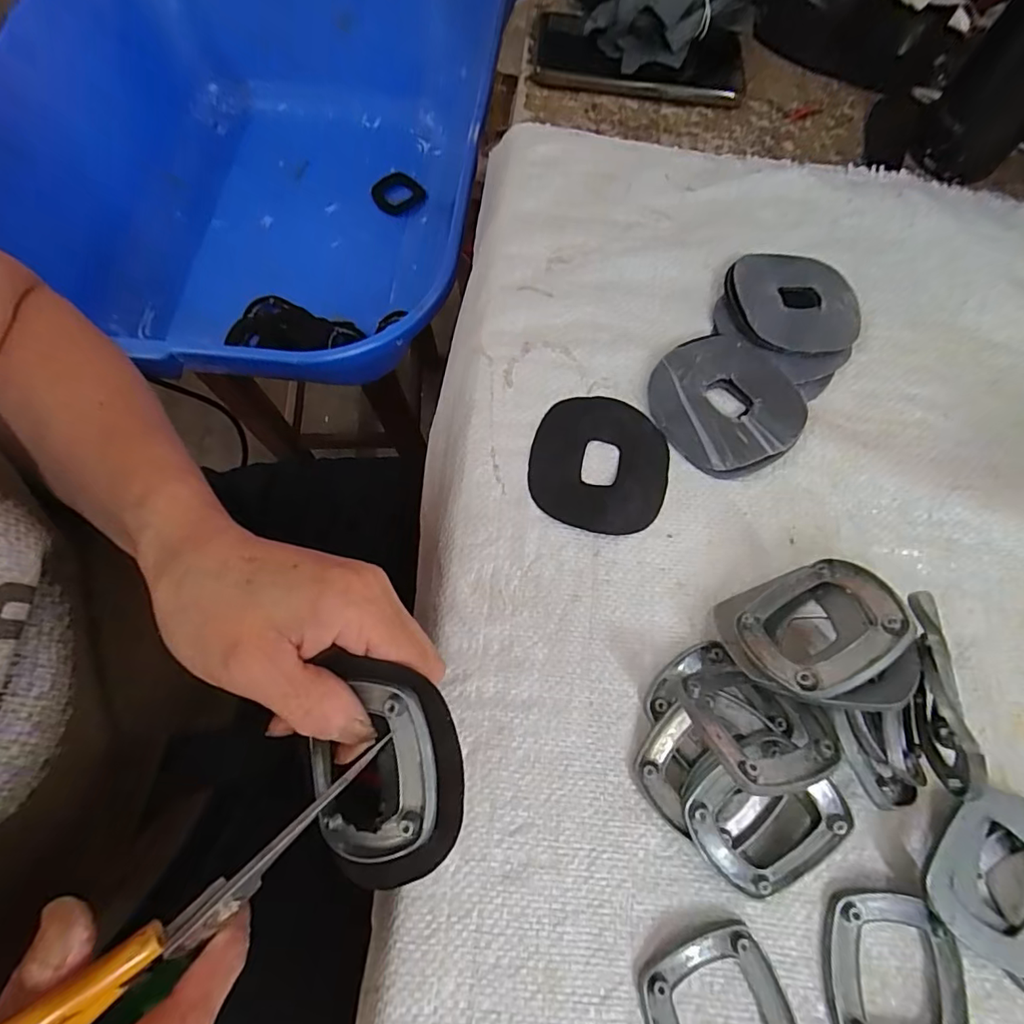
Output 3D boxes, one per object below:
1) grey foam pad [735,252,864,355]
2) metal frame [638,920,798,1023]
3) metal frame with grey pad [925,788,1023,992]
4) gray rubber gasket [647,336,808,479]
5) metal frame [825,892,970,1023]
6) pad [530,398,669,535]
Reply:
[{"bbox_3d":[0.181,-0.135,0.330,0.076,0.012,0.076,3,70,-1],"label":"grey foam pad"},{"bbox_3d":[0.084,0.203,0.207,0.058,0.009,0.060,-19,71,-9],"label":"metal frame"},{"bbox_3d":[0.218,0.159,0.223,0.083,0.022,0.069,32,72,9],"label":"metal frame with grey pad"},{"bbox_3d":[0.126,-0.066,0.304,0.082,0.012,0.083,1,70,-2],"label":"gray rubber gasket"},{"bbox_3d":[0.160,0.193,0.215,0.057,0.008,0.060,1,70,-2],"label":"metal frame"},{"bbox_3d":[0.050,-0.028,0.290,0.076,0.005,0.080,16,70,4],"label":"pad"}]

